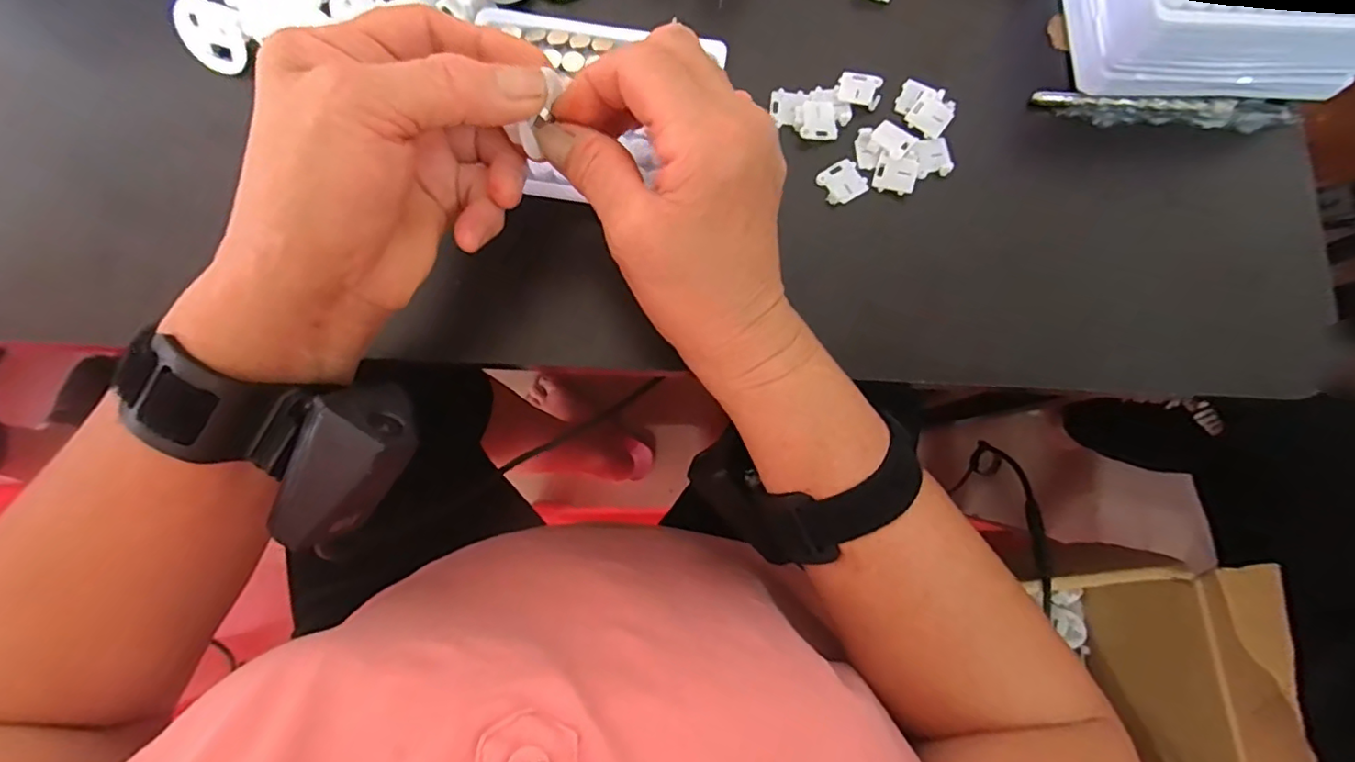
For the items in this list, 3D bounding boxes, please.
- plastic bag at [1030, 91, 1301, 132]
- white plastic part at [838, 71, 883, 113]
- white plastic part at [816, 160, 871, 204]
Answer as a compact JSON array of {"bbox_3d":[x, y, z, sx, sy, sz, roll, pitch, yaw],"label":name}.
[{"bbox_3d":[0.254,-0.141,0.301,0.134,0.010,0.015,3,80,0],"label":"plastic bag"},{"bbox_3d":[0.095,-0.152,0.301,0.022,0.004,0.018,19,80,2],"label":"white plastic part"},{"bbox_3d":[0.084,-0.101,0.294,0.023,0.004,0.020,-29,82,-6],"label":"white plastic part"}]

